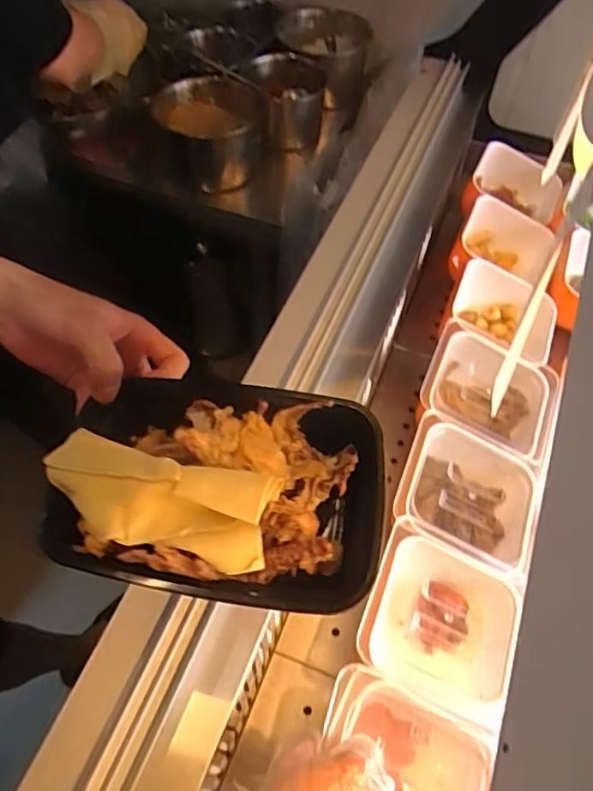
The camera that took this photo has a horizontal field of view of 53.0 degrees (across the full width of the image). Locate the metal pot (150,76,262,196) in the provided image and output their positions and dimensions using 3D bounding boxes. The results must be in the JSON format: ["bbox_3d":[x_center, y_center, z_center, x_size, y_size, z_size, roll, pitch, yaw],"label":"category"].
[{"bbox_3d":[-0.155,-0.464,1.063,0.183,0.127,0.166,-2,57,-3],"label":"metal pot"}]

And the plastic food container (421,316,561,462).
[{"bbox_3d":[0.254,-0.001,0.815,0.154,0.091,0.171,20,59,11],"label":"plastic food container"}]

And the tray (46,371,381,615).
[{"bbox_3d":[-0.049,0.059,0.382,0.202,0.062,0.138,9,57,4],"label":"tray"}]

